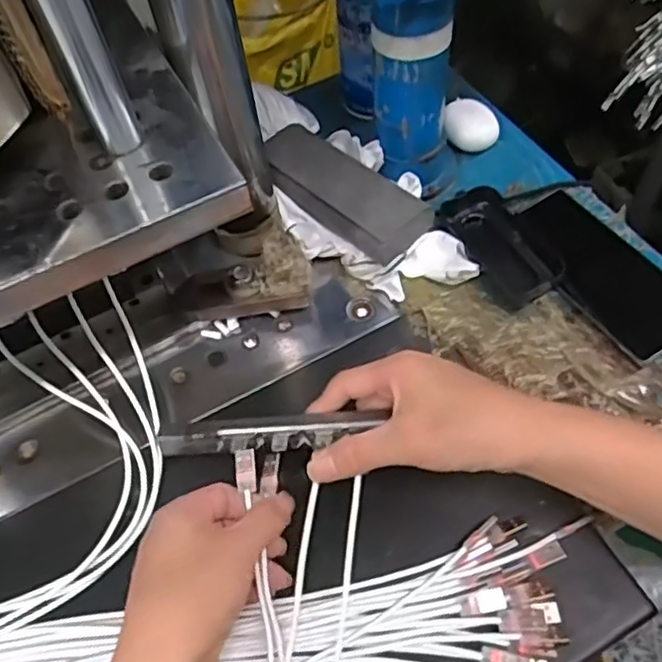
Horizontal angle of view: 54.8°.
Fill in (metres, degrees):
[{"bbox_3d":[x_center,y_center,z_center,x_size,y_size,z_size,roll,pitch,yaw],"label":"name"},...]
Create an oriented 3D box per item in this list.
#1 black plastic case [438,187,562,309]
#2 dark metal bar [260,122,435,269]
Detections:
[{"bbox_3d":[0.136,-0.067,0.516,0.052,0.028,0.111,-28,60,-13],"label":"black plastic case"},{"bbox_3d":[0.007,-0.120,0.525,0.064,0.023,0.157,-40,63,-20],"label":"dark metal bar"}]

